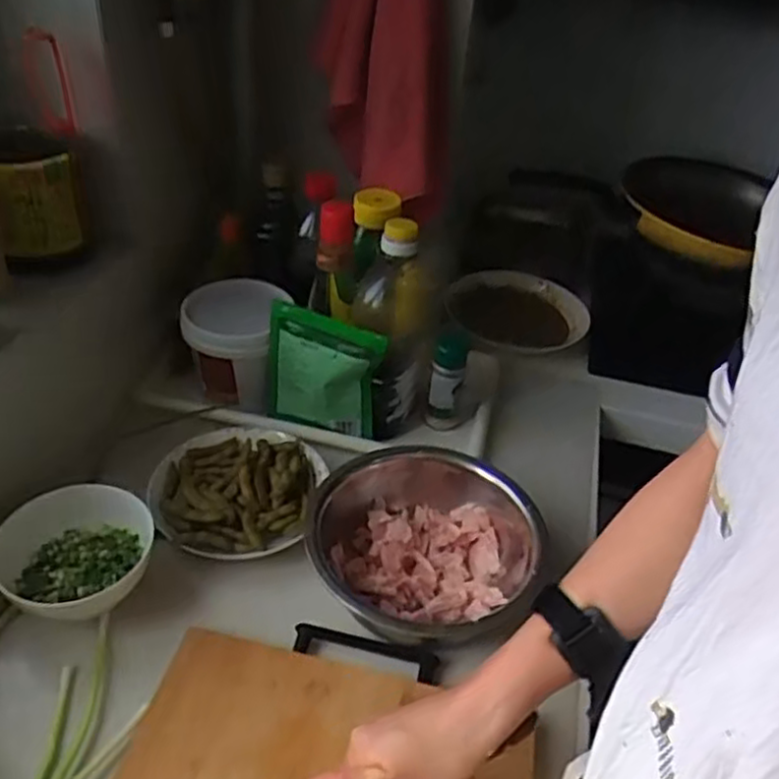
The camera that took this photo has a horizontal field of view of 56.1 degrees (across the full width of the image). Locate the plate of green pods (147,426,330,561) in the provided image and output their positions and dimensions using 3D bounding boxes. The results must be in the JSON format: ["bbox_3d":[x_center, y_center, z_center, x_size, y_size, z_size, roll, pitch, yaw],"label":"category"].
[{"bbox_3d":[-0.152,0.097,0.749,0.176,0.027,0.166,4,38,-3],"label":"plate of green pods"}]

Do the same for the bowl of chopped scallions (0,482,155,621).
[{"bbox_3d":[-0.269,0.152,0.644,0.126,0.074,0.116,4,38,-3],"label":"bowl of chopped scallions"}]

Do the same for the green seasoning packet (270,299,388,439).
[{"bbox_3d":[-0.077,-0.018,0.800,0.125,0.134,0.034,15,39,12],"label":"green seasoning packet"}]

